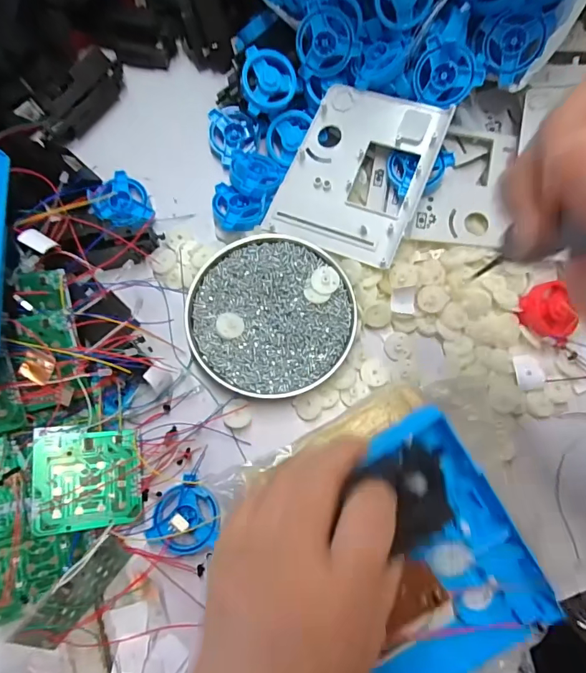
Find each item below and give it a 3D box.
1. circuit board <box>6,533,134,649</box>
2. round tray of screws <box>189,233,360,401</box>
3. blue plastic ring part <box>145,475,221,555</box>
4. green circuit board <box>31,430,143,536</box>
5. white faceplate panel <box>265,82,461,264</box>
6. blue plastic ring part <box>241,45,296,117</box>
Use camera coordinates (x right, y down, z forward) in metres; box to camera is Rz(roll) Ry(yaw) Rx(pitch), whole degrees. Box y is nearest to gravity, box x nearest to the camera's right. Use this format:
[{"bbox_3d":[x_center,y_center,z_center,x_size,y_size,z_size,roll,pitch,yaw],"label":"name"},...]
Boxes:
[{"bbox_3d":[-0.138,0.165,0.293,0.004,0.067,0.072,27,56,18],"label":"circuit board"},{"bbox_3d":[-0.018,-0.019,0.375,0.133,0.023,0.132,0,76,-1],"label":"round tray of screws"},{"bbox_3d":[-0.077,0.134,0.335,0.050,0.012,0.051,0,76,-1],"label":"blue plastic ring part"},{"bbox_3d":[-0.151,0.105,0.333,0.072,0.004,0.069,0,75,-22],"label":"green circuit board"},{"bbox_3d":[0.054,-0.139,0.387,0.116,0.007,0.141,23,90,15],"label":"white faceplate panel"},{"bbox_3d":[-0.021,-0.224,0.398,0.046,0.008,0.054,6,96,-10],"label":"blue plastic ring part"}]

